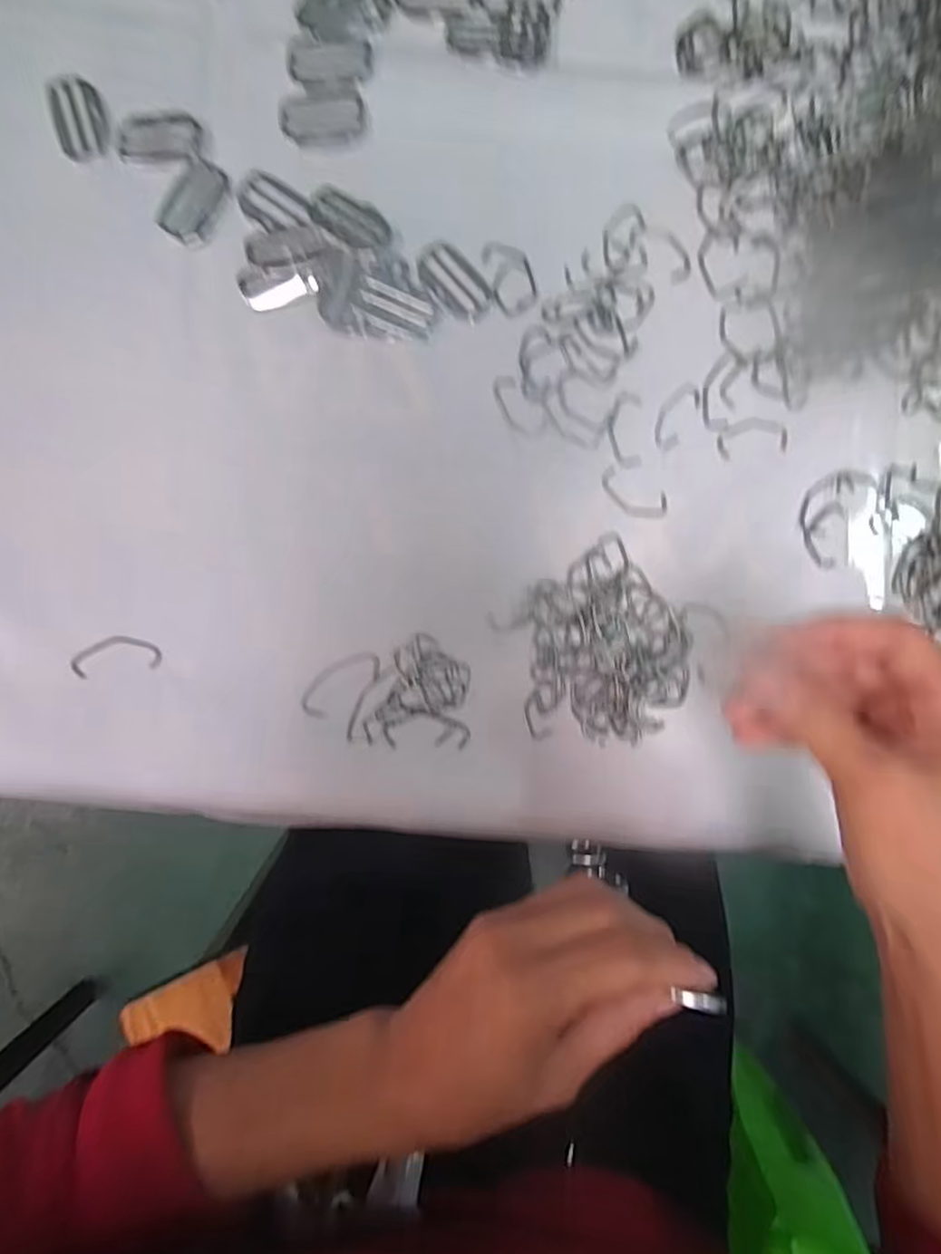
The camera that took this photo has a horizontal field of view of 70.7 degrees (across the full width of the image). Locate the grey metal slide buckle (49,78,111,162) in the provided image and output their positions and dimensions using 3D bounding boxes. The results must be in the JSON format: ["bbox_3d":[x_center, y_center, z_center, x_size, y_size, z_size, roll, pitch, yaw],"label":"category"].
[{"bbox_3d":[-0.212,-0.277,0.359,0.027,0.004,0.045,-15,88,-3],"label":"grey metal slide buckle"}]

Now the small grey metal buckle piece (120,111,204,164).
[{"bbox_3d":[-0.169,-0.267,0.360,0.045,0.005,0.024,-4,88,-2],"label":"small grey metal buckle piece"}]

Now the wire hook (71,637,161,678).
[{"bbox_3d":[-0.184,0.014,0.346,0.044,0.006,0.019,-8,88,-2],"label":"wire hook"}]

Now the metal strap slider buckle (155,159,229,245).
[{"bbox_3d":[-0.148,-0.230,0.357,0.026,0.004,0.044,28,87,-1],"label":"metal strap slider buckle"}]

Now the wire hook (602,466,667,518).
[{"bbox_3d":[0.089,-0.071,0.360,0.039,0.004,0.020,24,87,-1],"label":"wire hook"}]

